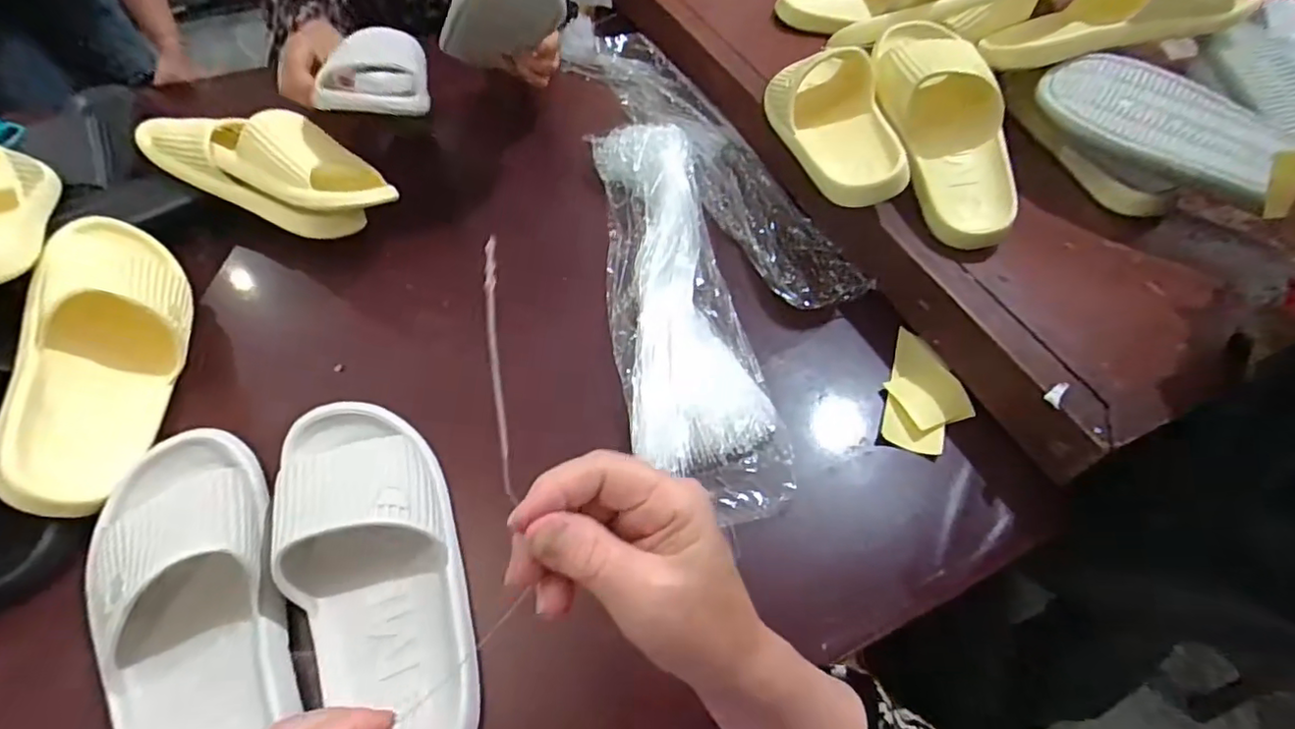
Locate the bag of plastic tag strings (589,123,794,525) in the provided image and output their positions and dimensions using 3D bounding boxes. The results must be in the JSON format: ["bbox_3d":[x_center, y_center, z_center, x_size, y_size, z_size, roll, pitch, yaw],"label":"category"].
[{"bbox_3d":[0.023,-0.077,0.589,0.129,0.044,0.466,-8,55,-8],"label":"bag of plastic tag strings"}]

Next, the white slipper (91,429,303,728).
[{"bbox_3d":[-0.310,0.158,0.397,0.103,0.076,0.263,-18,63,-15],"label":"white slipper"}]

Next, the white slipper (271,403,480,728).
[{"bbox_3d":[-0.194,0.139,0.416,0.120,0.064,0.288,-22,58,-17],"label":"white slipper"}]

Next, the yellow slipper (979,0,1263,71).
[{"bbox_3d":[0.479,-0.357,0.603,0.233,0.079,0.084,-5,51,24],"label":"yellow slipper"}]

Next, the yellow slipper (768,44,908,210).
[{"bbox_3d":[0.187,-0.251,0.599,0.087,0.086,0.229,-6,55,-7],"label":"yellow slipper"}]

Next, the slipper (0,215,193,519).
[{"bbox_3d":[-0.441,-0.014,0.484,0.075,0.101,0.270,-24,63,27],"label":"slipper"}]

